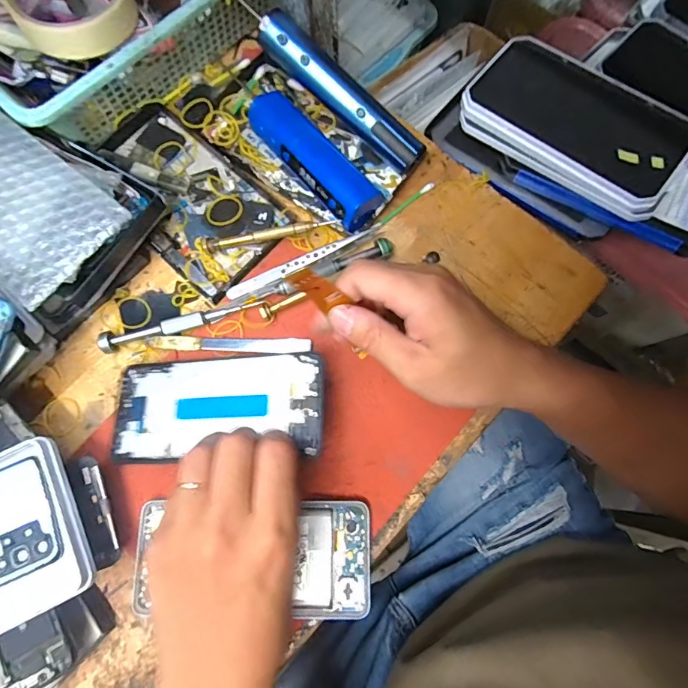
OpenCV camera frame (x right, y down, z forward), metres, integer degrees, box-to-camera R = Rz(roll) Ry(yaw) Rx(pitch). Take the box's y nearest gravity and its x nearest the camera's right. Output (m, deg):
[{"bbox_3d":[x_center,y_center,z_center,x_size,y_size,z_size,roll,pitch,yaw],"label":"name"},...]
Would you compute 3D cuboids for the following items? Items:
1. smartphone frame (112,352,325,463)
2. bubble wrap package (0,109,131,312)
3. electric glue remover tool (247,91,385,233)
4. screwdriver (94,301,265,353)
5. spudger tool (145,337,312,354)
[{"bbox_3d":[-0.090,0.044,0.313,0.156,0.009,0.071,-5,67,12],"label":"smartphone frame"},{"bbox_3d":[-0.245,-0.107,0.315,0.167,0.012,0.094,37,80,9],"label":"bubble wrap package"},{"bbox_3d":[-0.026,-0.148,0.362,0.038,0.032,0.132,-43,80,-9],"label":"electric glue remover tool"},{"bbox_3d":[-0.125,-0.017,0.342,0.125,0.010,0.013,-16,77,-3],"label":"screwdriver"},{"bbox_3d":[-0.088,0.001,0.340,0.125,0.005,0.012,1,76,1],"label":"spudger tool"}]

